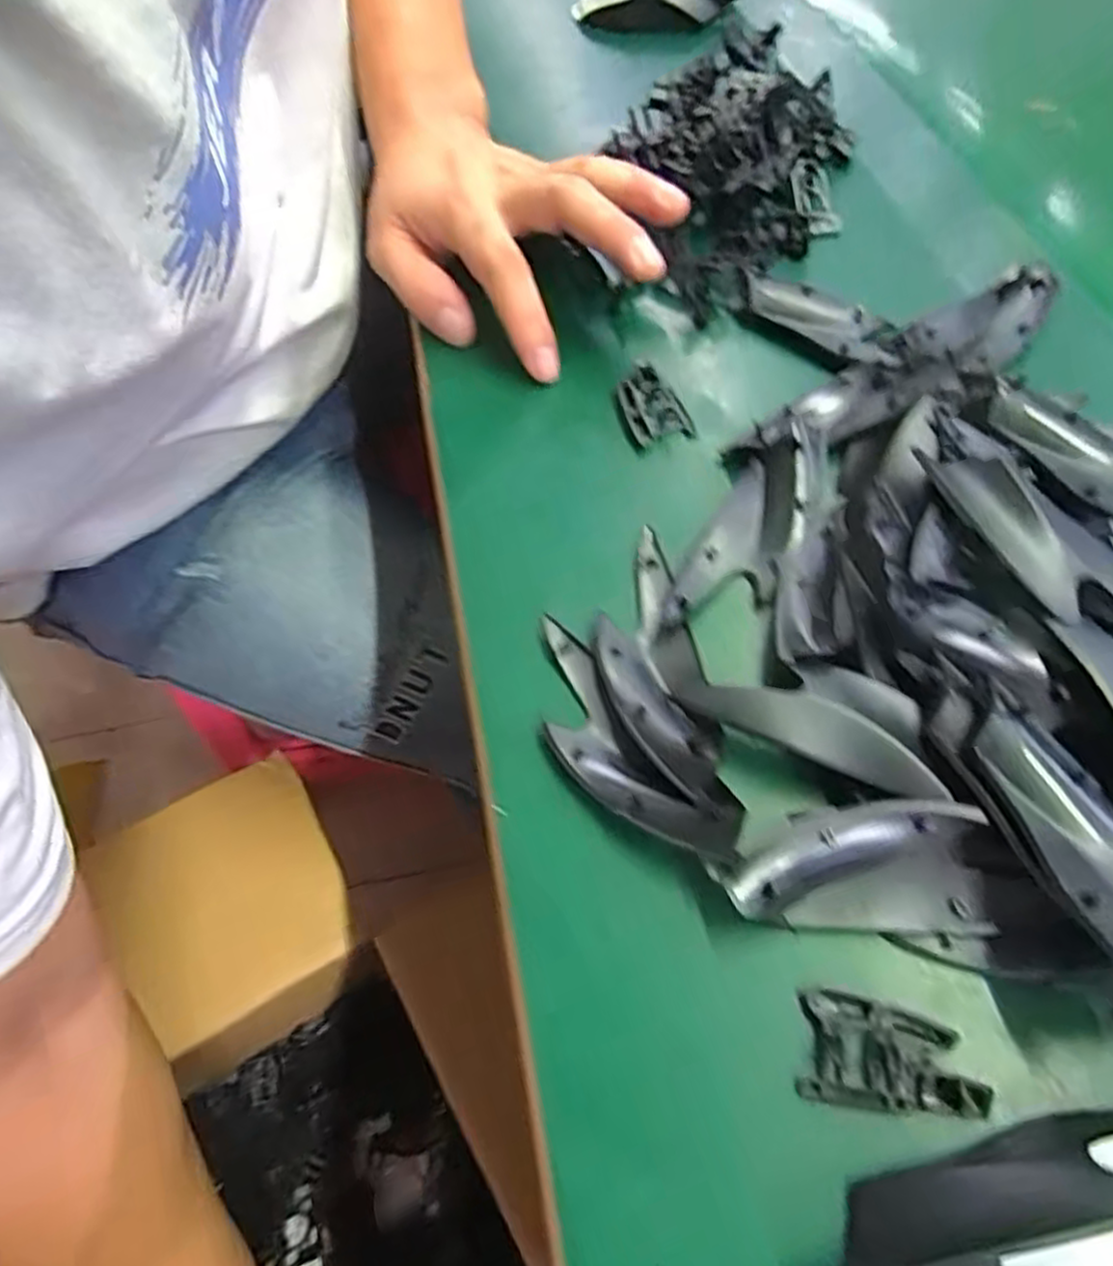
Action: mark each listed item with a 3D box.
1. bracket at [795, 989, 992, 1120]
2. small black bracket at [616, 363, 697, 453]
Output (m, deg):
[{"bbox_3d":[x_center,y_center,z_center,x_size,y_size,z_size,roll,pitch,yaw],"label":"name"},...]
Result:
[{"bbox_3d":[0.086,0.109,0.191,0.042,0.009,0.025,5,59,7],"label":"bracket"},{"bbox_3d":[0.040,-0.098,0.319,0.027,0.007,0.042,-12,58,-4],"label":"small black bracket"}]

